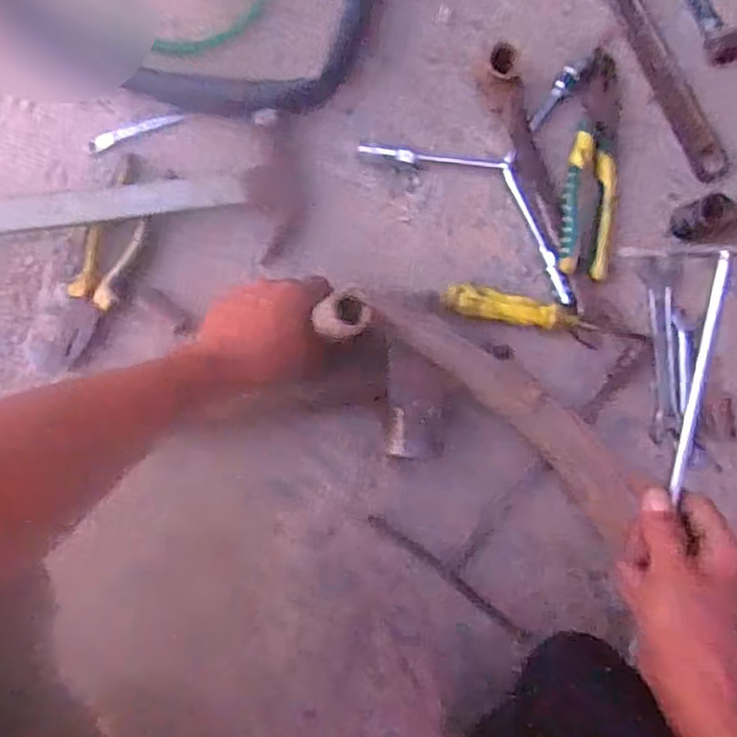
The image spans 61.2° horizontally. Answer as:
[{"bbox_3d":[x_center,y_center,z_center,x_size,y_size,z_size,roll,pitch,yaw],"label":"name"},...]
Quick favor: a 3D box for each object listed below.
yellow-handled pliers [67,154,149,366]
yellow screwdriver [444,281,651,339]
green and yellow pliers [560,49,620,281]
[{"bbox_3d":[-0.228,-0.094,0.549,0.044,0.023,0.183,22,90,-1],"label":"yellow-handled pliers"},{"bbox_3d":[0.158,-0.046,0.556,0.186,0.022,0.026,12,91,-1],"label":"yellow screwdriver"},{"bbox_3d":[0.203,-0.181,0.555,0.048,0.024,0.193,8,91,-1],"label":"green and yellow pliers"}]

